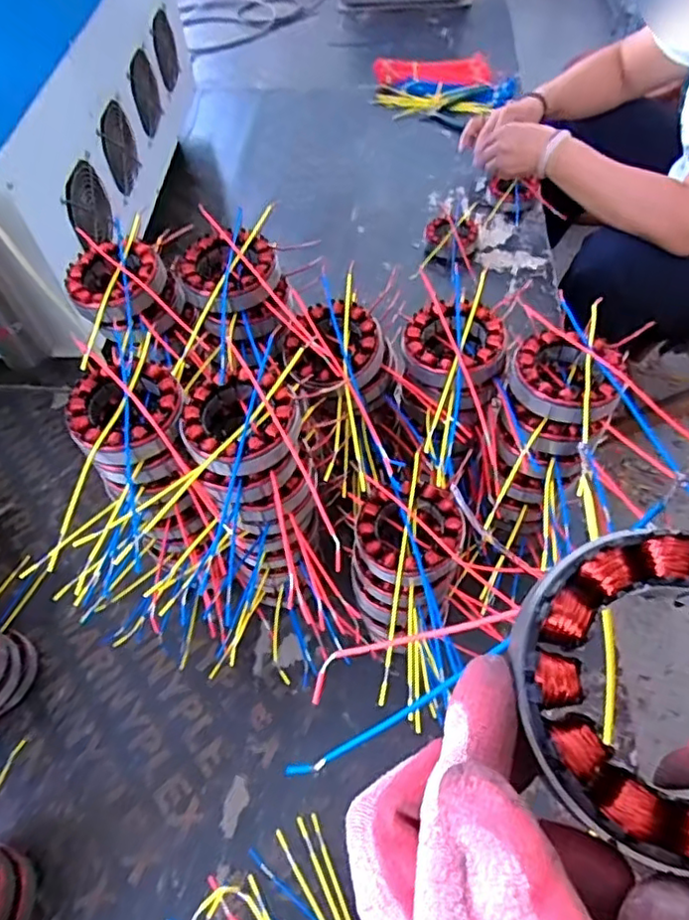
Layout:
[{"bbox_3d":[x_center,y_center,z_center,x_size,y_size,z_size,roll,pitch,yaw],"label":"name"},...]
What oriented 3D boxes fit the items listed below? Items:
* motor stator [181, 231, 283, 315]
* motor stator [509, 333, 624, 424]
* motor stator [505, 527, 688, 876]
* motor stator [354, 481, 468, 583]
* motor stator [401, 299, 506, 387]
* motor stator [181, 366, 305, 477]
[{"bbox_3d":[-0.101,-0.167,0.535,0.084,0.032,0.080,-2,54,3],"label":"motor stator"},{"bbox_3d":[0.178,-0.068,0.486,0.084,0.027,0.080,18,58,16],"label":"motor stator"},{"bbox_3d":[0.090,0.060,0.165,0.083,0.025,0.082,23,59,19],"label":"motor stator"},{"bbox_3d":[0.055,0.057,0.494,0.083,0.029,0.087,-2,54,3],"label":"motor stator"},{"bbox_3d":[0.094,-0.097,0.526,0.086,0.038,0.087,6,55,8],"label":"motor stator"},{"bbox_3d":[-0.076,-0.029,0.452,0.087,0.030,0.081,4,55,7],"label":"motor stator"}]

